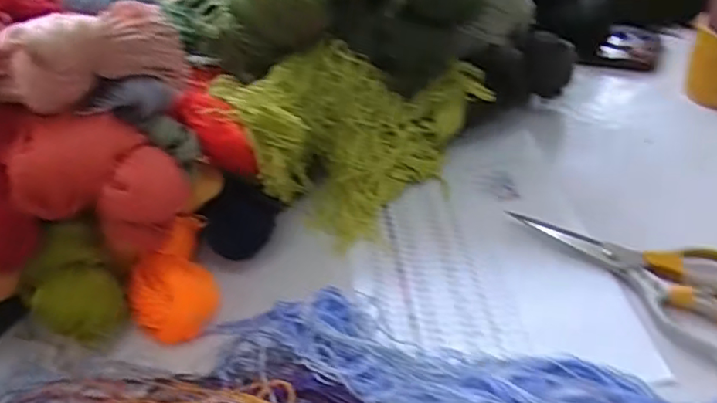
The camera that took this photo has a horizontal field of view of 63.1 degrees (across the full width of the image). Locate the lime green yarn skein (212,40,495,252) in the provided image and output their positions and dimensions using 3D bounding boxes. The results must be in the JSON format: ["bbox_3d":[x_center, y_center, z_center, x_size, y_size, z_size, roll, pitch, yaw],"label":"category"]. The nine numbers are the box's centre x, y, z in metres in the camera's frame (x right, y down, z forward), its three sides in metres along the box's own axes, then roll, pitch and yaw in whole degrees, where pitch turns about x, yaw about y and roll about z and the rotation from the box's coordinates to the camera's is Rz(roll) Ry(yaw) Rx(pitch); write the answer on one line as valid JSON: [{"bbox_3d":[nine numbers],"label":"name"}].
[{"bbox_3d":[-0.015,-0.082,0.581,0.192,0.112,0.229,25,51,30],"label":"lime green yarn skein"}]

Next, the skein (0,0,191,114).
[{"bbox_3d":[-0.199,-0.112,0.445,0.123,0.062,0.050,-23,45,-16],"label":"skein"}]

